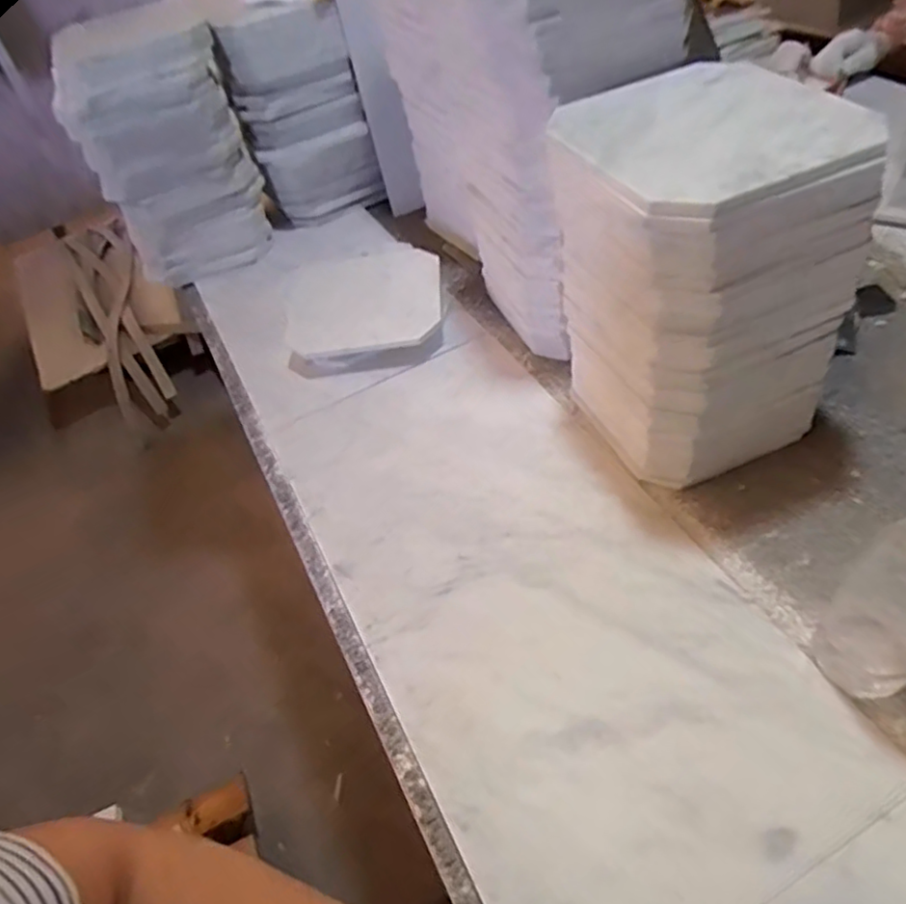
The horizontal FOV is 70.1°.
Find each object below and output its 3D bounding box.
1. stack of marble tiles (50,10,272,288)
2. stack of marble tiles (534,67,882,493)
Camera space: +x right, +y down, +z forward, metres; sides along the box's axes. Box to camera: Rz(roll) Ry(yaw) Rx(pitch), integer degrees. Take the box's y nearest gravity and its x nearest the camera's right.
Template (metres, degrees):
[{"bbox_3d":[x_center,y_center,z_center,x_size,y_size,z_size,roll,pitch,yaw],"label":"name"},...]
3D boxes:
[{"bbox_3d":[-0.417,-0.435,0.957,0.214,0.323,0.185,-31,50,-15],"label":"stack of marble tiles"},{"bbox_3d":[0.211,-0.145,0.593,0.191,0.297,0.205,-23,50,-9],"label":"stack of marble tiles"}]

